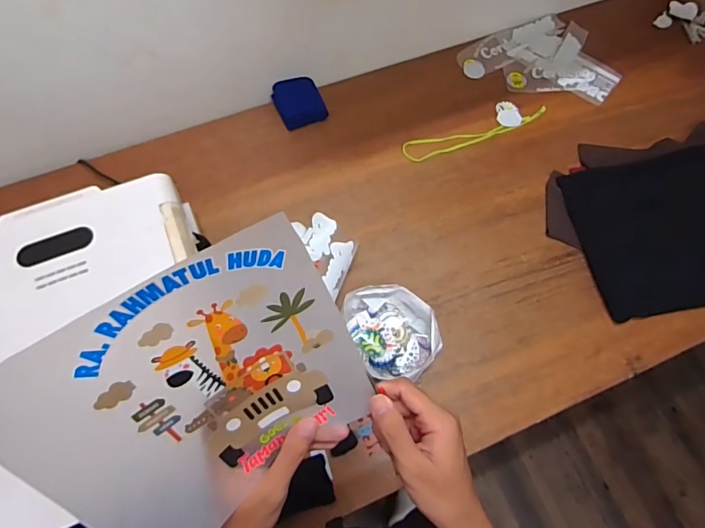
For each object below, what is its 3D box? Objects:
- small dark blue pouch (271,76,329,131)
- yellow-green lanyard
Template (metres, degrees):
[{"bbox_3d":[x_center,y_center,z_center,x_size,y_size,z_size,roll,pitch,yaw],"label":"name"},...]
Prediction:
[{"bbox_3d":[-0.129,-0.397,1.073,0.114,0.039,0.127,-24,69,-10],"label":"small dark blue pouch"},{"bbox_3d":[0.302,-0.316,1.063,0.380,0.006,0.058,-18,68,-7],"label":"yellow-green lanyard"}]

